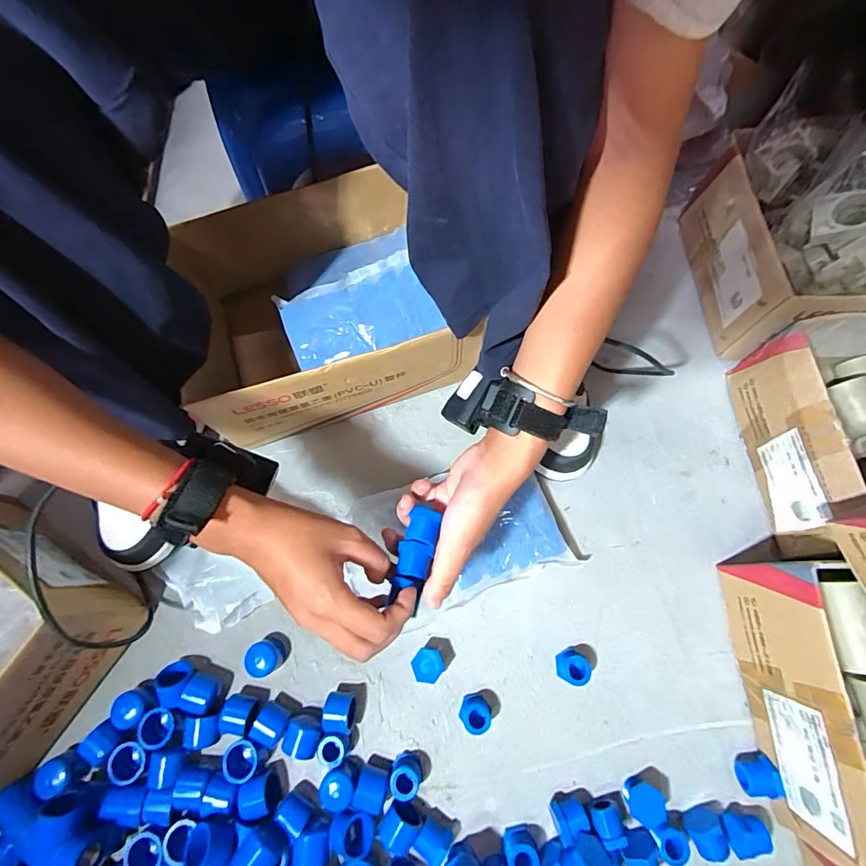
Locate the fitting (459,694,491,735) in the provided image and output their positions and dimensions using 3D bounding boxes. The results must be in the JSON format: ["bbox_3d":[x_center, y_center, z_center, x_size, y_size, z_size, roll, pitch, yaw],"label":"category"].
[{"bbox_3d":[0.038,0.258,0.396,0.027,0.025,0.025,-10,71,-3],"label":"fitting"}]

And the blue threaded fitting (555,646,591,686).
[{"bbox_3d":[0.133,0.223,0.409,0.027,0.024,0.026,-24,72,-7],"label":"blue threaded fitting"}]

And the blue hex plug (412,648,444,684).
[{"bbox_3d":[-0.005,0.221,0.412,0.027,0.028,0.029,31,74,11],"label":"blue hex plug"}]

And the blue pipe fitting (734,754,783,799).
[{"bbox_3d":[0.286,0.304,0.381,0.027,0.028,0.026,-9,71,-2],"label":"blue pipe fitting"}]

